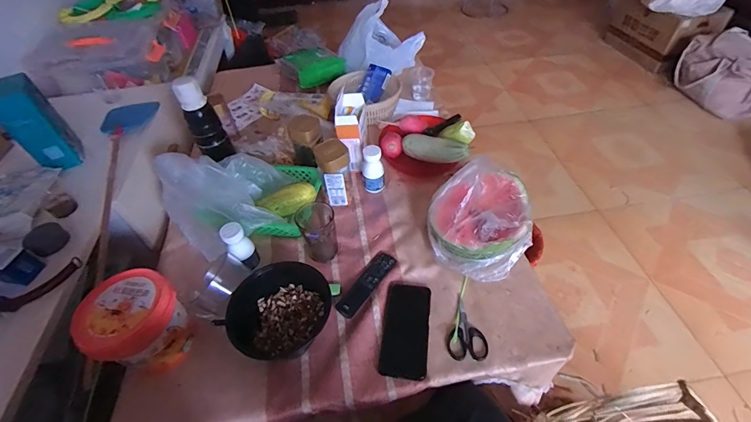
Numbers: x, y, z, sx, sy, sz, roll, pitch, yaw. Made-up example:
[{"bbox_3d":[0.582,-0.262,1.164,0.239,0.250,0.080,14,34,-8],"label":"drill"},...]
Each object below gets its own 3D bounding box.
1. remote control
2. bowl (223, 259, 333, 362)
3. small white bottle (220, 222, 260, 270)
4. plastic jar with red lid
[{"bbox_3d":[-0.015,0.132,0.675,0.042,0.014,0.150,26,55,25],"label":"remote control"},{"bbox_3d":[-0.162,0.163,0.614,0.168,0.082,0.146,-24,51,-16],"label":"bowl"},{"bbox_3d":[-0.256,0.071,0.685,0.044,0.104,0.040,-28,52,-19],"label":"small white bottle"},{"bbox_3d":[-0.378,0.180,0.575,0.122,0.129,0.124,-2,48,3],"label":"plastic jar with red lid"}]

